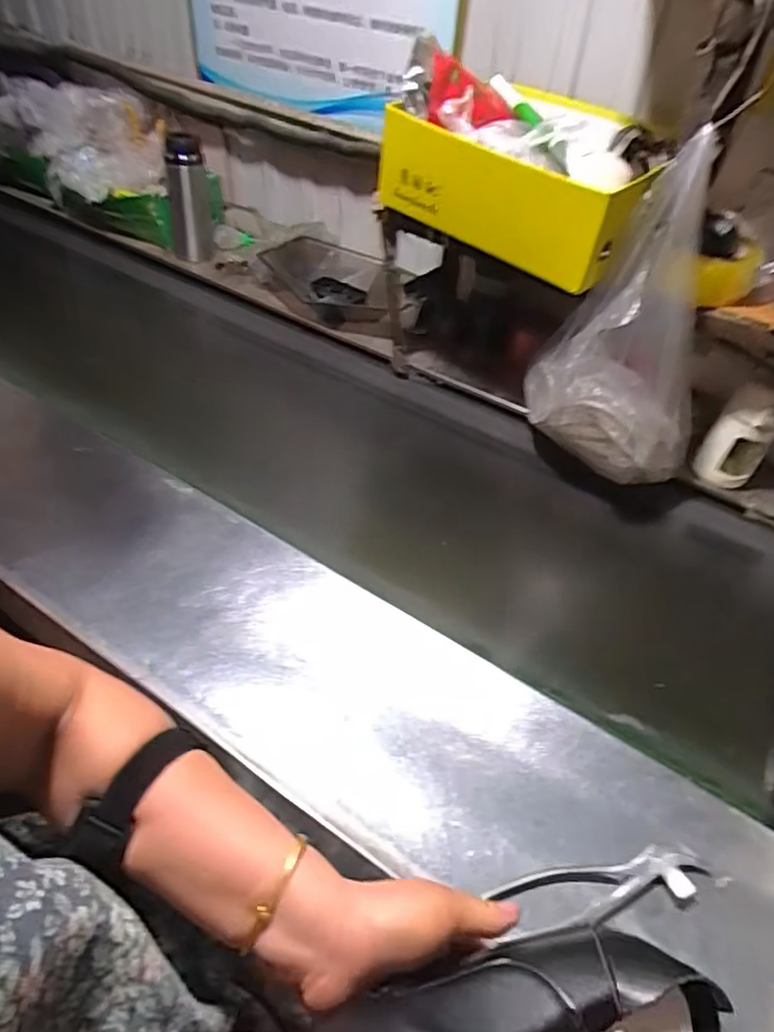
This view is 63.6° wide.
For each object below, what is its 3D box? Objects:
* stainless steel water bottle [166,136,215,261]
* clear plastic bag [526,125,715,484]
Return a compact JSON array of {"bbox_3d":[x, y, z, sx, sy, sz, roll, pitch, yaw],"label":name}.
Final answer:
[{"bbox_3d":[-0.386,-0.615,1.219,0.076,0.215,0.084,-8,46,-15],"label":"stainless steel water bottle"},{"bbox_3d":[0.306,-0.229,0.772,0.147,0.353,0.205,-1,45,-8],"label":"clear plastic bag"}]

